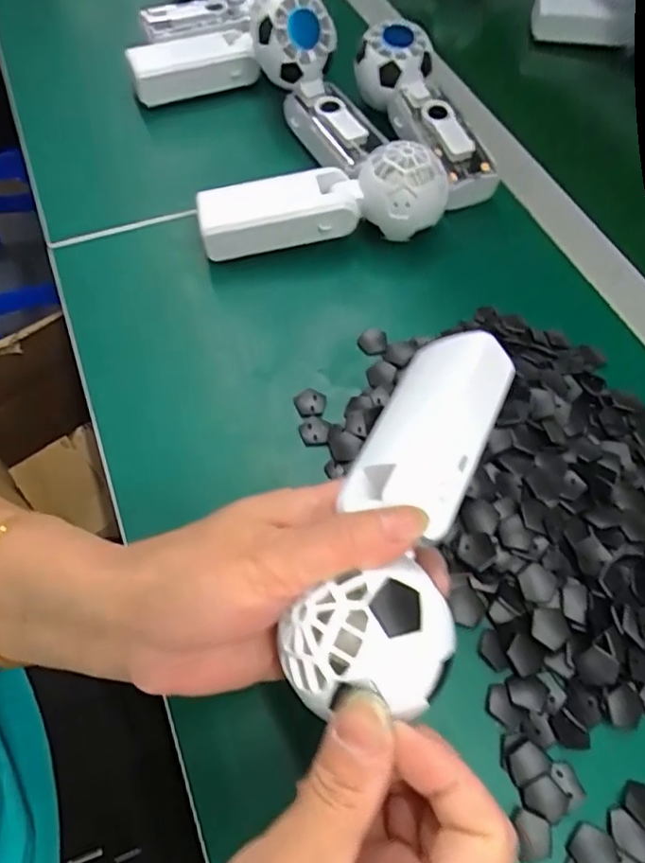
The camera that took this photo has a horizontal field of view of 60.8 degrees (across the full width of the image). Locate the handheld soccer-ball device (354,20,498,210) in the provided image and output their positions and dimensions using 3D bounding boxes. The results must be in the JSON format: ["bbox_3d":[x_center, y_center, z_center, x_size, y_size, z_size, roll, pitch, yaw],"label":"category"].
[{"bbox_3d":[0.081,-0.244,0.431,0.058,0.065,0.160,-20,64,-14],"label":"handheld soccer-ball device"}]

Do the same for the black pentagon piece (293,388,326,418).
[{"bbox_3d":[-0.007,-0.018,0.332,0.019,0.004,0.018,-13,62,-11],"label":"black pentagon piece"}]

